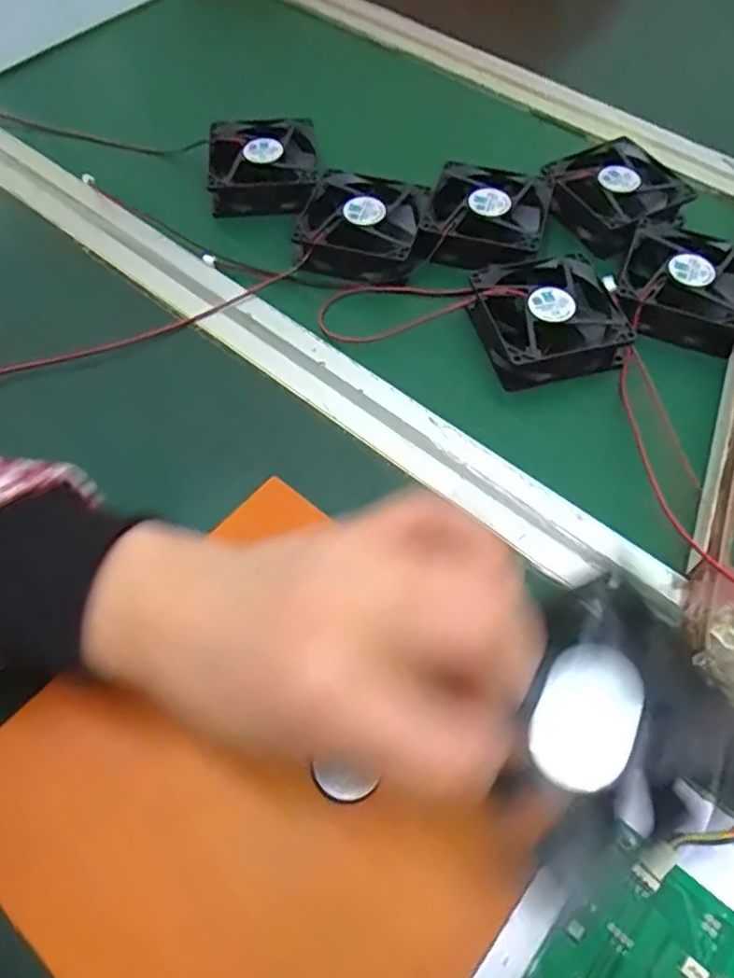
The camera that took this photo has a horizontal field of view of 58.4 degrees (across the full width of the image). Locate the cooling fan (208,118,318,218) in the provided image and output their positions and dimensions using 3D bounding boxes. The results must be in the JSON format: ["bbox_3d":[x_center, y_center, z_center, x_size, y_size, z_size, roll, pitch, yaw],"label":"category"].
[{"bbox_3d":[-0.076,-0.237,0.481,0.076,0.031,0.082,-4,59,-2],"label":"cooling fan"}]

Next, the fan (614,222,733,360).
[{"bbox_3d":[0.206,-0.134,0.422,0.078,0.022,0.087,21,61,12],"label":"fan"}]

